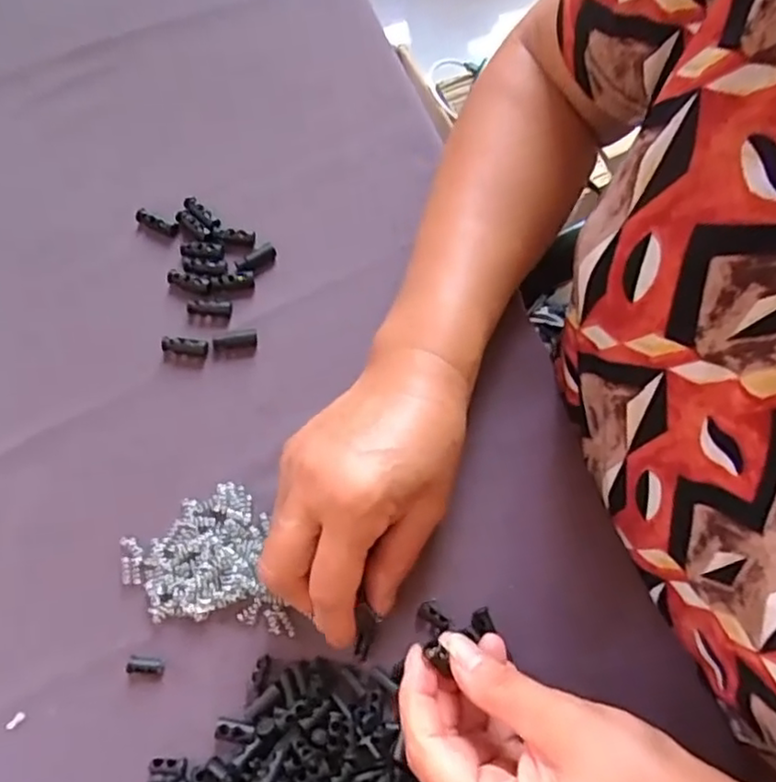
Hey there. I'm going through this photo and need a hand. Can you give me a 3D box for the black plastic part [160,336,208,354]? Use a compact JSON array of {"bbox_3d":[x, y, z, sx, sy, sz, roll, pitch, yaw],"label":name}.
[{"bbox_3d":[-0.115,-0.025,0.371,0.027,0.007,0.009,8,71,2],"label":"black plastic part"}]

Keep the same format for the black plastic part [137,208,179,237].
[{"bbox_3d":[-0.137,-0.099,0.392,0.028,0.006,0.008,23,72,6],"label":"black plastic part"}]

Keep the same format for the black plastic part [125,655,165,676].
[{"bbox_3d":[-0.117,0.132,0.317,0.017,0.004,0.008,6,71,1],"label":"black plastic part"}]

